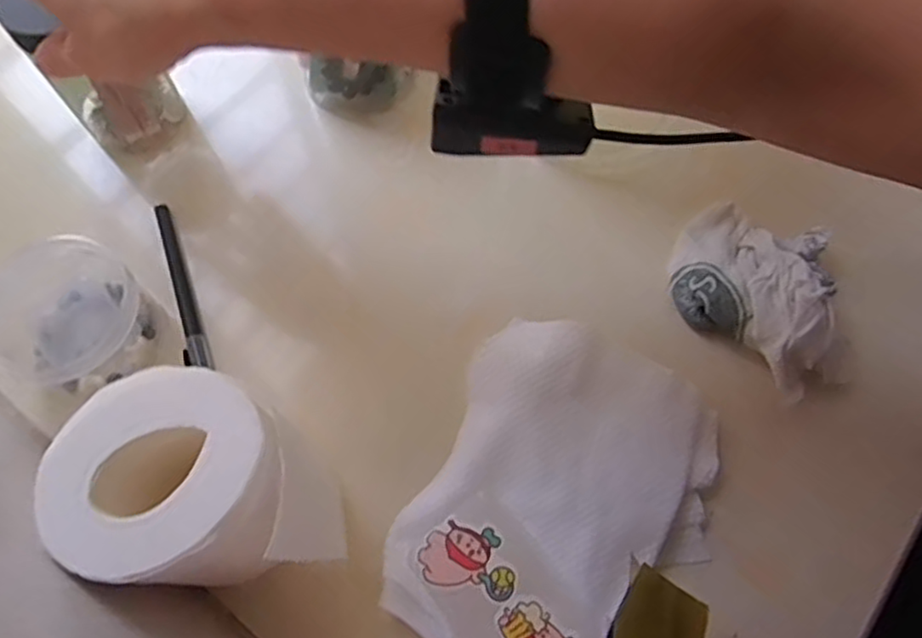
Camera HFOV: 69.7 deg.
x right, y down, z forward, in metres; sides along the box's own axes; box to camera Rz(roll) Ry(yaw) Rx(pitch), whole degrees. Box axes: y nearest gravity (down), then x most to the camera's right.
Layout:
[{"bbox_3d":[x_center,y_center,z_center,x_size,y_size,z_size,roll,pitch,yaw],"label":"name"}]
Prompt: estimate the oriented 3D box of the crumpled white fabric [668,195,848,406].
[{"bbox_3d":[0.178,-0.018,0.376,0.089,0.034,0.120,-40,73,-14],"label":"crumpled white fabric"}]

